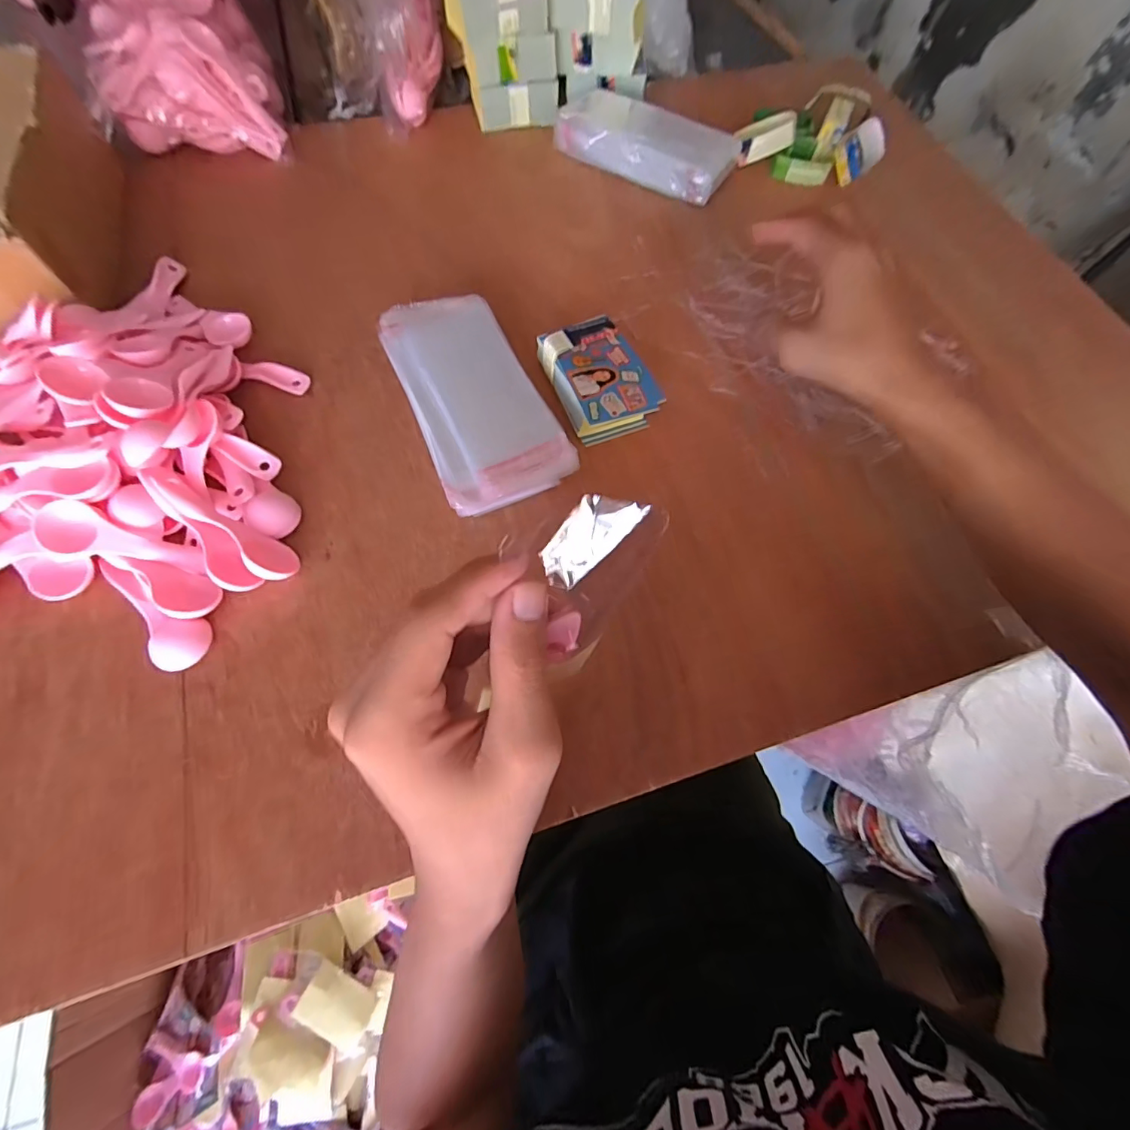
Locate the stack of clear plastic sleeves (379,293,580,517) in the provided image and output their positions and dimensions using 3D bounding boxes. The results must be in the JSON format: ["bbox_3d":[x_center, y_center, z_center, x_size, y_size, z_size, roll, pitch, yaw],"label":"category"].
[{"bbox_3d":[-0.076,-0.137,0.391,0.096,0.025,0.204,-23,68,-12],"label":"stack of clear plastic sleeves"}]

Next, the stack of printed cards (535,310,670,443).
[{"bbox_3d":[0.029,-0.150,0.392,0.064,0.034,0.095,-22,68,-11],"label":"stack of printed cards"}]

